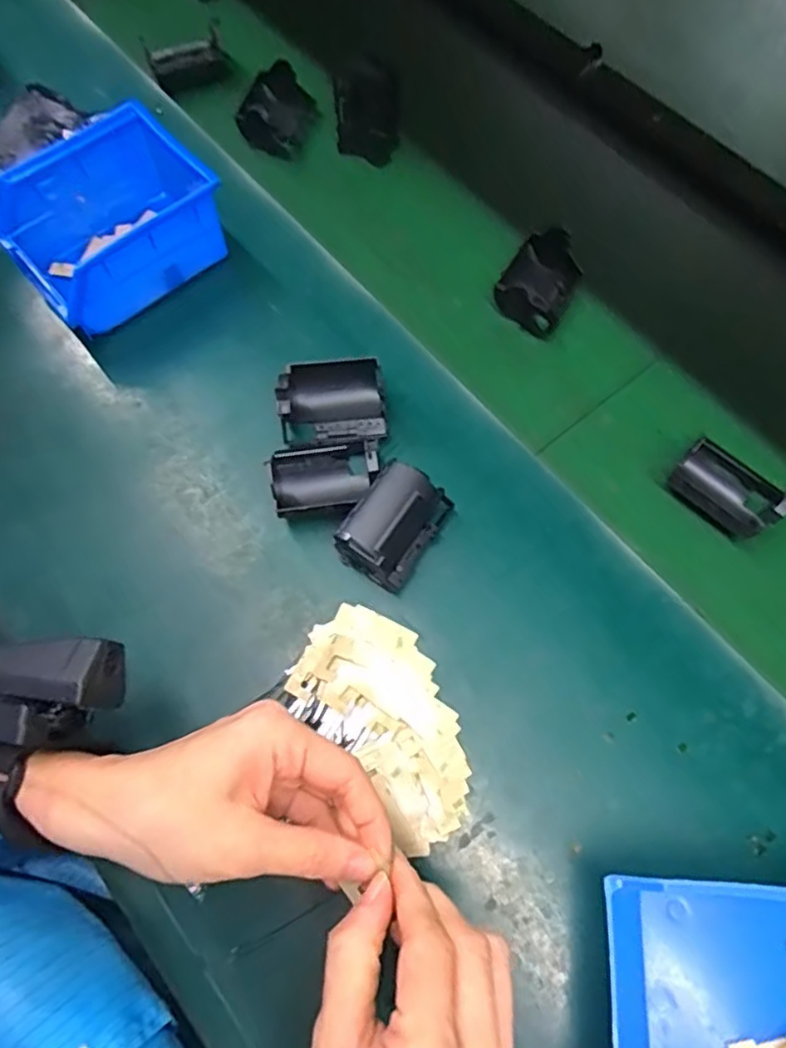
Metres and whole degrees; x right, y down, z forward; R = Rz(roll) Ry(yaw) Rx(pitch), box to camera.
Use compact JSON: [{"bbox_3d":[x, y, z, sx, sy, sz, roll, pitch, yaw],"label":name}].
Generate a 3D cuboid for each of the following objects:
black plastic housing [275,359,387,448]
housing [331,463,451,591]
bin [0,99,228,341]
[{"bbox_3d":[-0.041,-0.082,0.434,0.069,0.041,0.051,-4,68,-2],"label":"black plastic housing"},{"bbox_3d":[0.001,0.000,0.396,0.045,0.043,0.067,32,71,12],"label":"housing"},{"bbox_3d":[-0.202,-0.220,0.471,0.143,0.077,0.109,-37,73,-14],"label":"bin"}]

